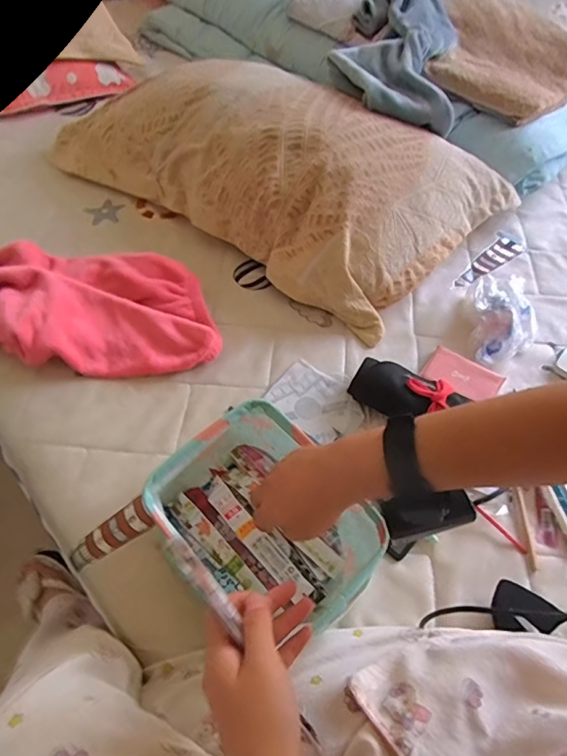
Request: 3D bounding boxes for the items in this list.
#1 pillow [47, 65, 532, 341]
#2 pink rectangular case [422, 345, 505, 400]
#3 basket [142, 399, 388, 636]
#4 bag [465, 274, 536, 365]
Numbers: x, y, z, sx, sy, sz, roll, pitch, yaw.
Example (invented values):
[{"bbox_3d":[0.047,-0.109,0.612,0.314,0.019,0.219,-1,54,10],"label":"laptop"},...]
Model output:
[{"bbox_3d":[-0.024,-0.374,0.818,0.730,0.158,0.377,31,61,16],"label":"pillow"},{"bbox_3d":[0.250,-0.004,0.672,0.101,0.013,0.057,28,75,8],"label":"pink rectangular case"},{"bbox_3d":[-0.025,0.142,0.494,0.209,0.117,0.152,41,64,20],"label":"basket"},{"bbox_3d":[0.329,-0.086,0.712,0.104,0.053,0.154,6,57,1],"label":"bag"}]

